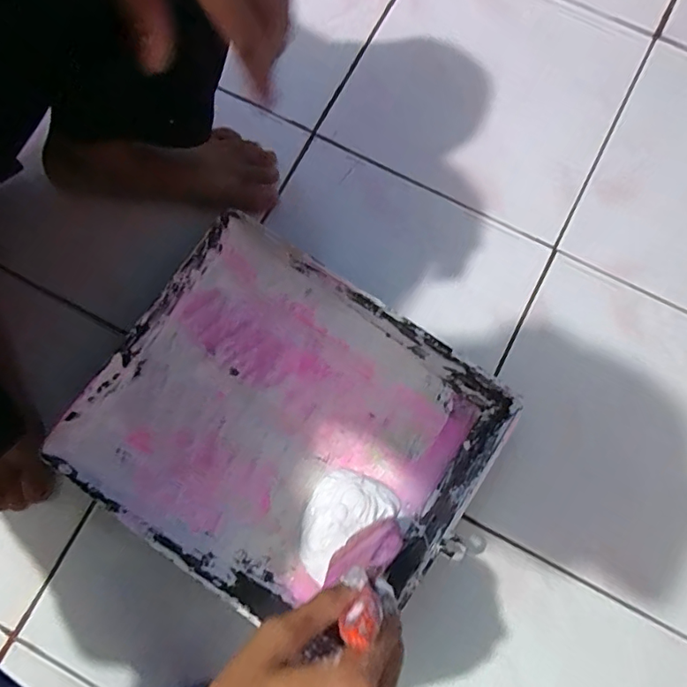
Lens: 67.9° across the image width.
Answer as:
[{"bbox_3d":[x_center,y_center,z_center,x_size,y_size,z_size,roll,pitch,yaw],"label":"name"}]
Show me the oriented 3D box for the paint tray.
[{"bbox_3d":[-0.054,0.083,0.503,0.339,0.083,0.291,34,82,7],"label":"paint tray"}]

